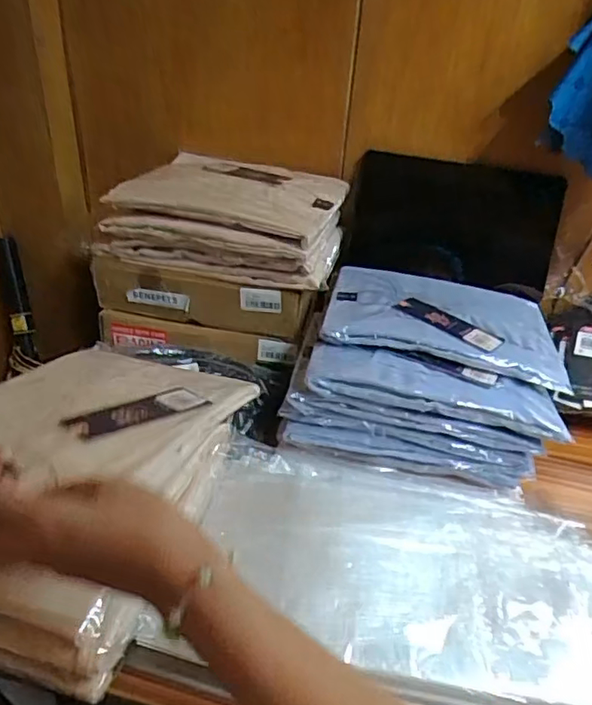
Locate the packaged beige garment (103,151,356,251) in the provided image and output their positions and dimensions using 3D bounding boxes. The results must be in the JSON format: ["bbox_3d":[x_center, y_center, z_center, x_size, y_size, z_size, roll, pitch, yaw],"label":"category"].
[{"bbox_3d":[-0.075,-0.211,0.709,0.253,0.027,0.207,12,32,11],"label":"packaged beige garment"}]

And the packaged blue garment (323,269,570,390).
[{"bbox_3d":[0.172,-0.049,0.650,0.256,0.023,0.218,10,32,8],"label":"packaged blue garment"}]

